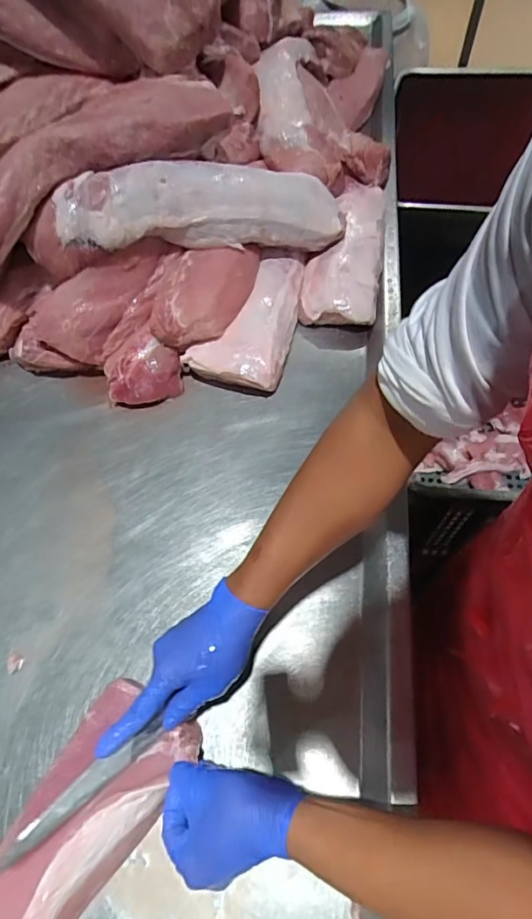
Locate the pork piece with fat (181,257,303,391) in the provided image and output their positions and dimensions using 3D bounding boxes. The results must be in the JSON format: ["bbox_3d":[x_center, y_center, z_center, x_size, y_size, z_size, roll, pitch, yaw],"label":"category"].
[{"bbox_3d":[-0.004,-0.211,0.757,0.129,0.068,0.236,24,64,15],"label":"pork piece with fat"}]

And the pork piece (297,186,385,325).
[{"bbox_3d":[0.133,-0.351,0.815,0.115,0.062,0.293,9,61,7],"label":"pork piece"}]

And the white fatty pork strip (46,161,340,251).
[{"bbox_3d":[-0.078,-0.370,0.720,0.432,0.088,0.104,-12,57,-23],"label":"white fatty pork strip"}]

